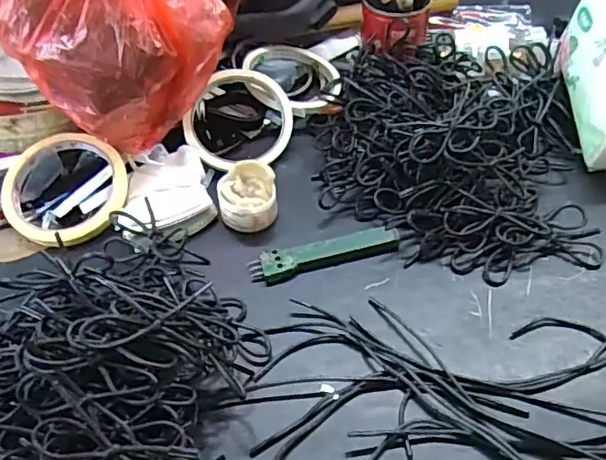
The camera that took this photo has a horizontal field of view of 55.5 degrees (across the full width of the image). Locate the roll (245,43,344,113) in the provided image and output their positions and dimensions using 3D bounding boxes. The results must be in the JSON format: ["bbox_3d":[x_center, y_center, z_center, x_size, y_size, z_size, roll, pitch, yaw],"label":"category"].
[{"bbox_3d":[-0.009,-0.141,0.540,0.095,0.019,0.095,7,47,-8],"label":"roll"}]

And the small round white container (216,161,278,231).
[{"bbox_3d":[-0.042,-0.028,0.438,0.043,0.038,0.043,-2,46,2],"label":"small round white container"}]

